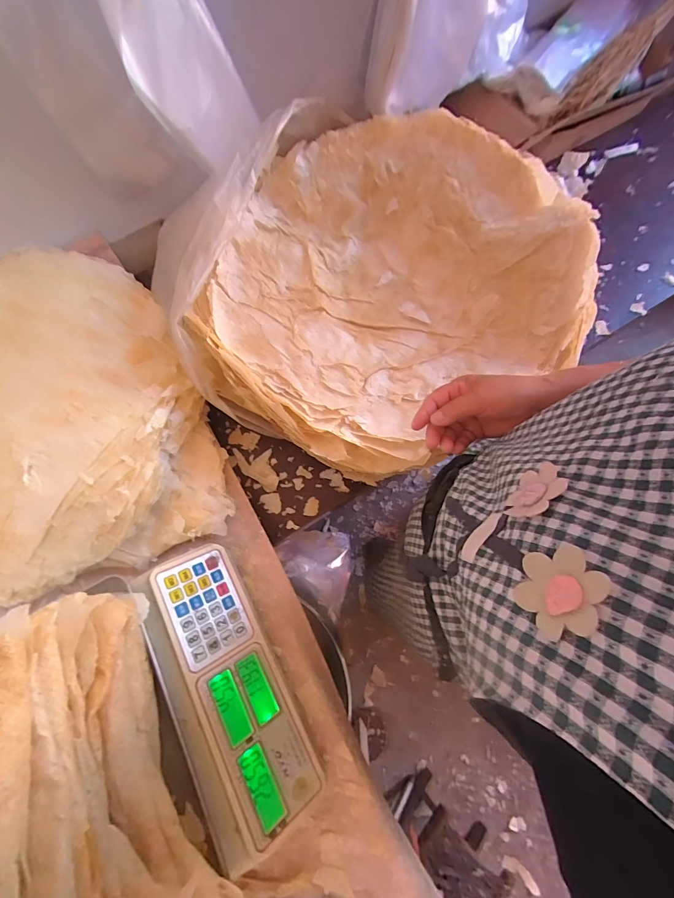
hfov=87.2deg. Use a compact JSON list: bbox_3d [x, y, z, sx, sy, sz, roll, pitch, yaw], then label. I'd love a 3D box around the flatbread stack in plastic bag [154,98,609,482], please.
[{"bbox_3d":[0.023,-0.275,0.528,0.538,0.114,0.559,-33,75,-9],"label":"flatbread stack in plastic bag"}]

